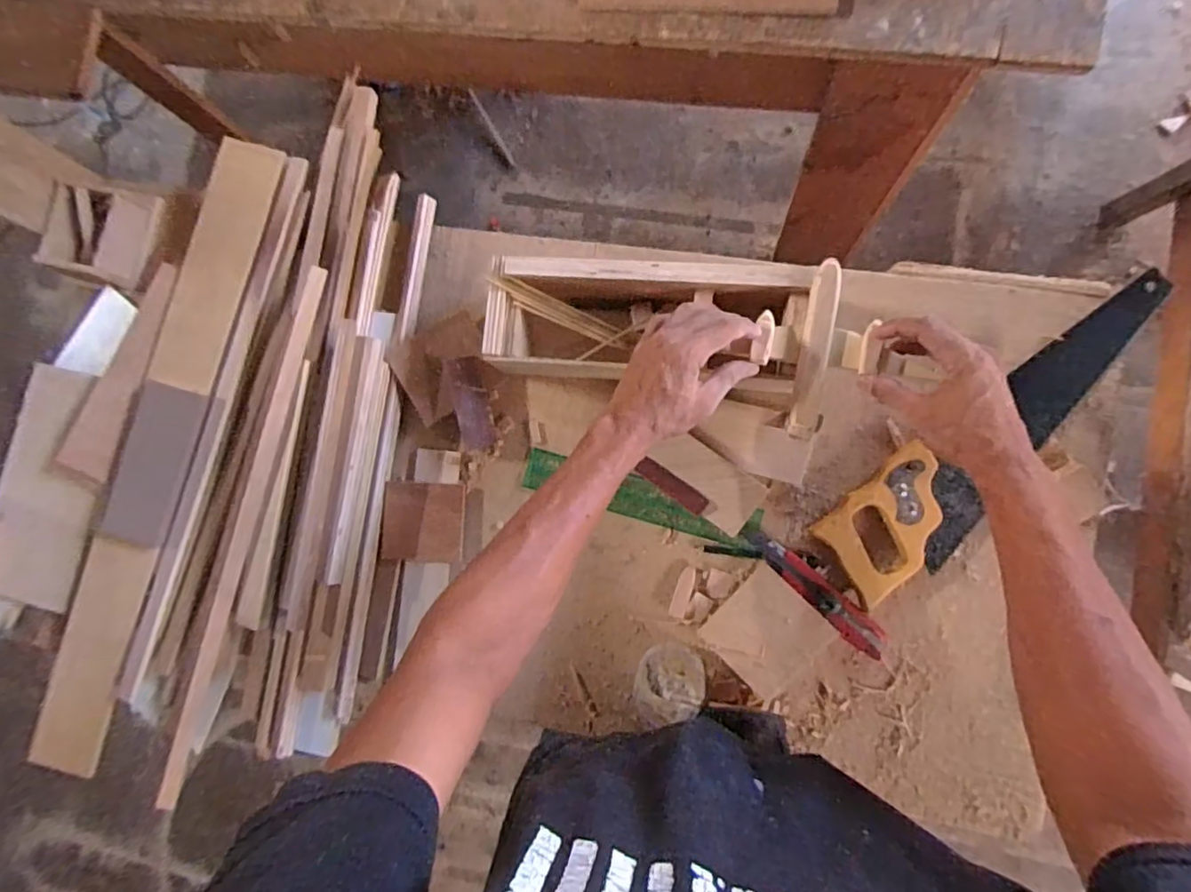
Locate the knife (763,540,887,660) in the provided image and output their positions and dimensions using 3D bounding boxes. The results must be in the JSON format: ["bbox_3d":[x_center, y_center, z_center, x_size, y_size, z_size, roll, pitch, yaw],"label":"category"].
[{"bbox_3d":[0.223,0.149,0.571,0.145,0.018,0.028,41,94,9],"label":"knife"}]

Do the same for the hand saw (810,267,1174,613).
[{"bbox_3d":[0.383,-0.007,0.547,0.386,0.021,0.098,-40,81,5],"label":"hand saw"}]

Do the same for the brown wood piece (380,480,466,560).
[{"bbox_3d":[-0.182,0.080,0.621,0.082,0.013,0.081,2,87,10],"label":"brown wood piece"}]

